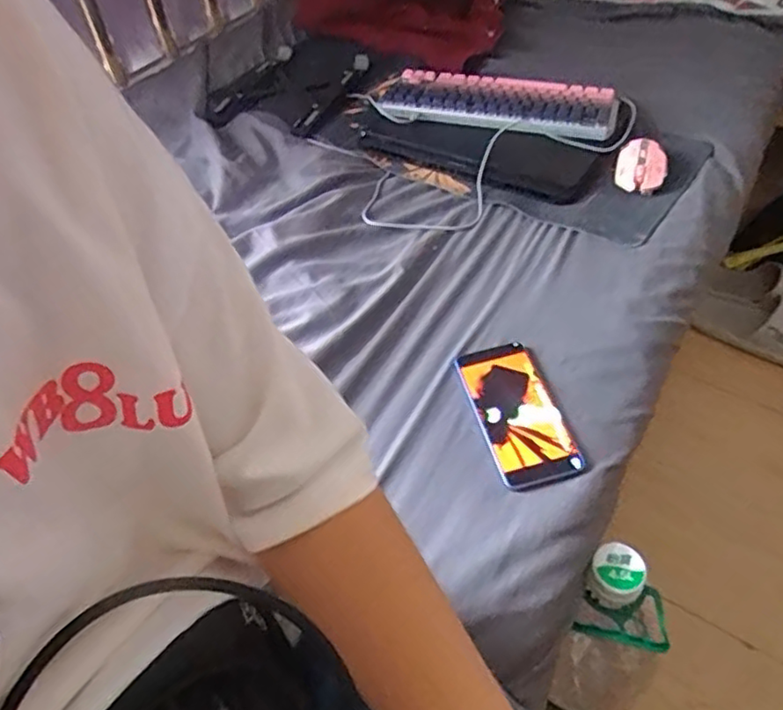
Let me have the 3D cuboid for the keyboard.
[{"bbox_3d":[0.164,-0.392,0.998,0.369,0.042,0.143,14,52,16],"label":"keyboard"}]

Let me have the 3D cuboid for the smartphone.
[{"bbox_3d":[0.130,0.058,0.638,0.087,0.017,0.170,-13,49,-7],"label":"smartphone"}]

